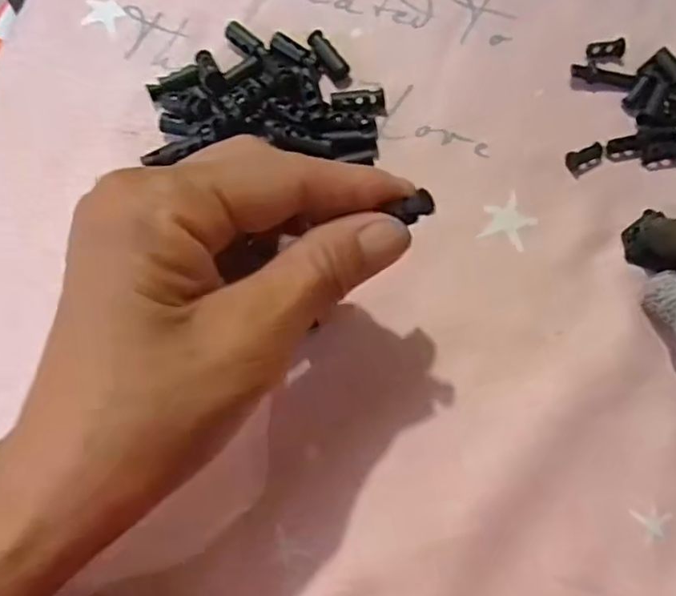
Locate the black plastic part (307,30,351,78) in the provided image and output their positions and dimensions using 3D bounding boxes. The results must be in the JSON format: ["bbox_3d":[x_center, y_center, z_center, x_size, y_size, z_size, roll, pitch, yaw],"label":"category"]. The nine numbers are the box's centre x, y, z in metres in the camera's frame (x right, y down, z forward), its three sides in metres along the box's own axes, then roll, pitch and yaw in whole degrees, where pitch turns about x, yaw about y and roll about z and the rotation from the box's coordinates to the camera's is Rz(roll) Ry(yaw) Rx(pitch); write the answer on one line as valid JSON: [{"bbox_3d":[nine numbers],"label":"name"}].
[{"bbox_3d":[-0.004,-0.112,0.280,0.010,0.006,0.026,-33,76,-8],"label":"black plastic part"}]

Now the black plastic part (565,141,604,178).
[{"bbox_3d":[0.109,-0.062,0.268,0.017,0.005,0.010,-31,76,-8],"label":"black plastic part"}]

